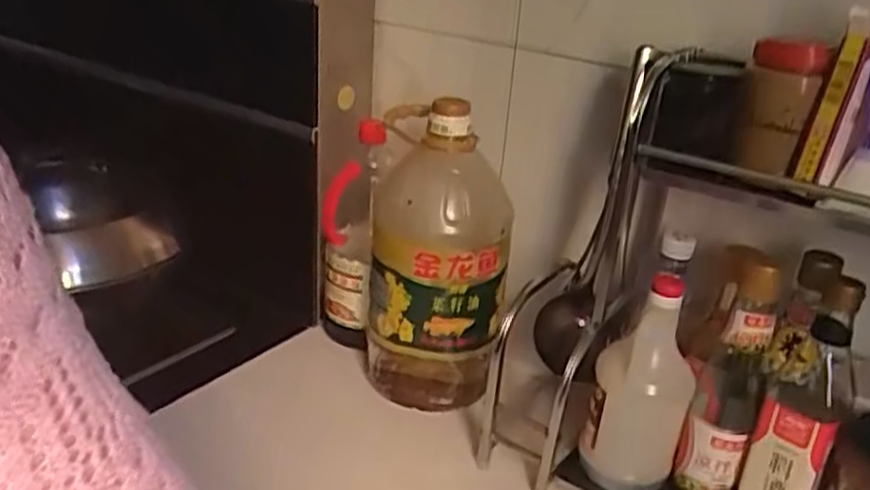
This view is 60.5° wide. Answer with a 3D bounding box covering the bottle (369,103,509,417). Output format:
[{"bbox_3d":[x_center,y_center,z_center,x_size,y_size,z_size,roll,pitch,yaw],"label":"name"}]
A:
[{"bbox_3d":[0.003,0.012,0.824,0.143,0.328,0.122,3,24,-3],"label":"bottle"}]

